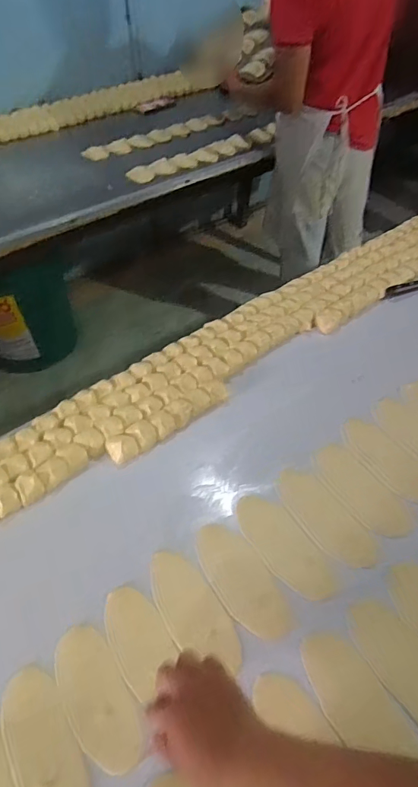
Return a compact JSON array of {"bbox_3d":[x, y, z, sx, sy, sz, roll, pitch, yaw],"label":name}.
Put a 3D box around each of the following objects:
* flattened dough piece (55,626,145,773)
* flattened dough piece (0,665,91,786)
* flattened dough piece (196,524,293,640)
[{"bbox_3d":[-0.143,0.380,0.572,0.072,0.005,0.170,-29,56,-19],"label":"flattened dough piece"},{"bbox_3d":[-0.200,0.422,0.545,0.073,0.008,0.177,-30,56,-19],"label":"flattened dough piece"},{"bbox_3d":[0.043,0.265,0.657,0.078,0.004,0.185,-29,56,-19],"label":"flattened dough piece"}]

